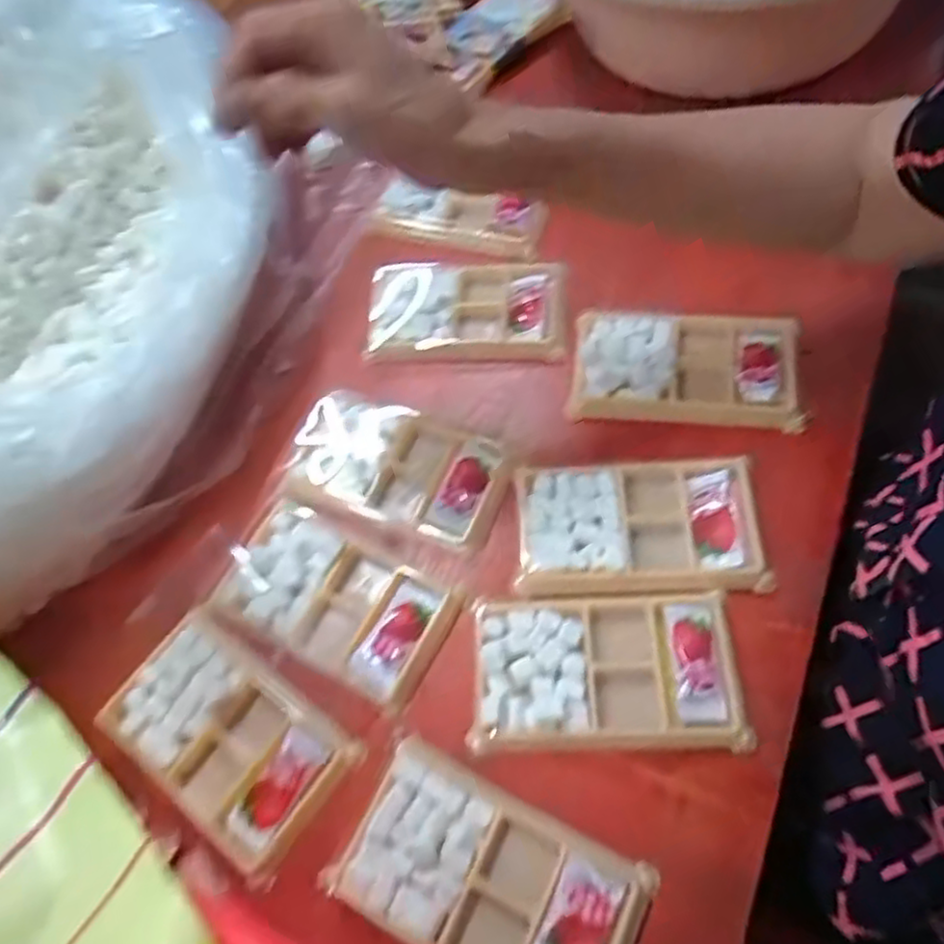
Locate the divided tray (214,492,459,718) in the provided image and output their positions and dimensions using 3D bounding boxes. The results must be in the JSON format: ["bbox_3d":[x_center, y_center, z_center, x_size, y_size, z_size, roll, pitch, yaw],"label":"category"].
[{"bbox_3d":[-0.079,0.067,0.404,0.135,0.011,0.074,27,69,21],"label":"divided tray"}]

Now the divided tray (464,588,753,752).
[{"bbox_3d":[0.067,0.098,0.362,0.129,0.012,0.076,-4,61,7],"label":"divided tray"}]

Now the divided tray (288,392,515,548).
[{"bbox_3d":[-0.044,-0.008,0.437,0.131,0.011,0.074,21,67,19],"label":"divided tray"}]

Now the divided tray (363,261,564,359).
[{"bbox_3d":[-0.008,-0.115,0.490,0.134,0.021,0.080,-4,61,7],"label":"divided tray"}]

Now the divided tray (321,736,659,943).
[{"bbox_3d":[0.009,0.190,0.331,0.135,0.019,0.074,23,68,20],"label":"divided tray"}]

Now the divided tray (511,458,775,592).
[{"bbox_3d":[0.092,0.028,0.398,0.131,0.012,0.074,-2,62,8],"label":"divided tray"}]

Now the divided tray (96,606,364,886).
[{"bbox_3d":[-0.131,0.138,0.380,0.130,0.017,0.079,32,71,23],"label":"divided tray"}]

